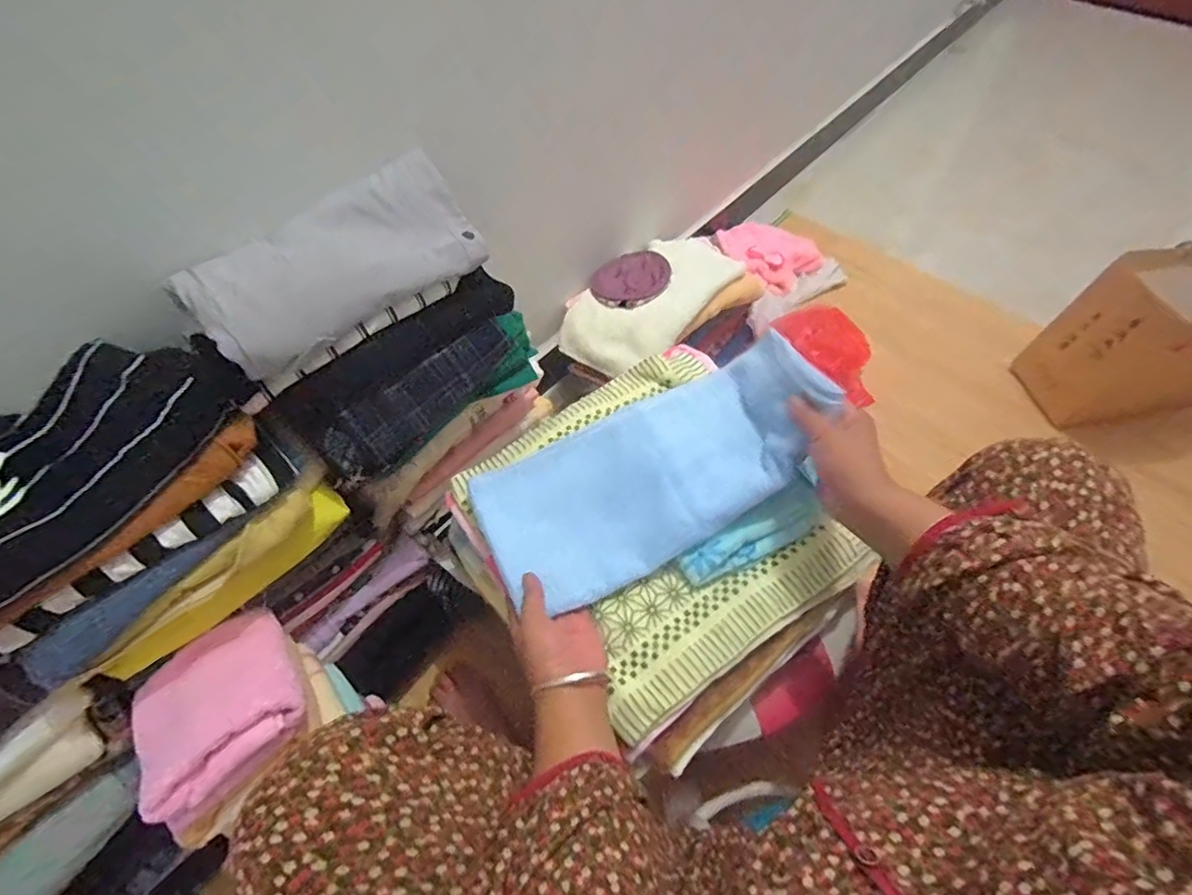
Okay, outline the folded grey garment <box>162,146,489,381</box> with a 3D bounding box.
[{"bbox_3d":[-0.236,-0.174,0.512,0.121,0.075,0.259,36,66,20],"label":"folded grey garment"}]

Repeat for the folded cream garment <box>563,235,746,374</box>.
[{"bbox_3d":[0.089,-0.268,0.963,0.205,0.061,0.334,38,66,21],"label":"folded cream garment"}]

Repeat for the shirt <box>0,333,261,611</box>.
[{"bbox_3d":[-0.417,0.008,0.434,0.115,0.058,0.253,30,64,18],"label":"shirt"}]

